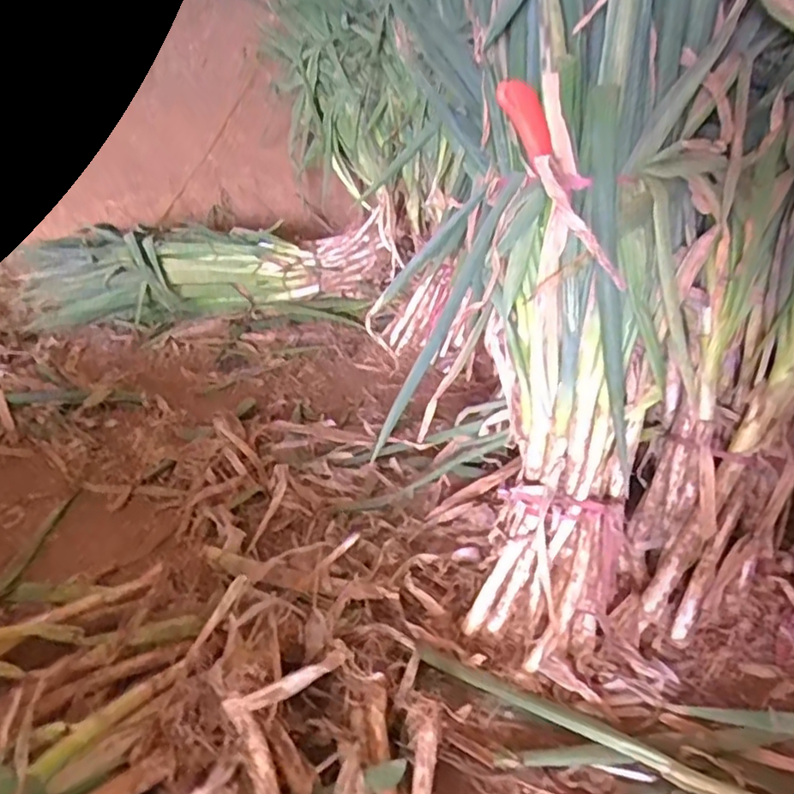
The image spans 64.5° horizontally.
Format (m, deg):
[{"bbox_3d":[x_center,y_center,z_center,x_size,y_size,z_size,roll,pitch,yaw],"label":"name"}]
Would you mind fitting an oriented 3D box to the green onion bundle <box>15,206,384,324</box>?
[{"bbox_3d":[-0.604,-0.346,1.746,1.126,0.199,0.251,2,34,14],"label":"green onion bundle"}]

